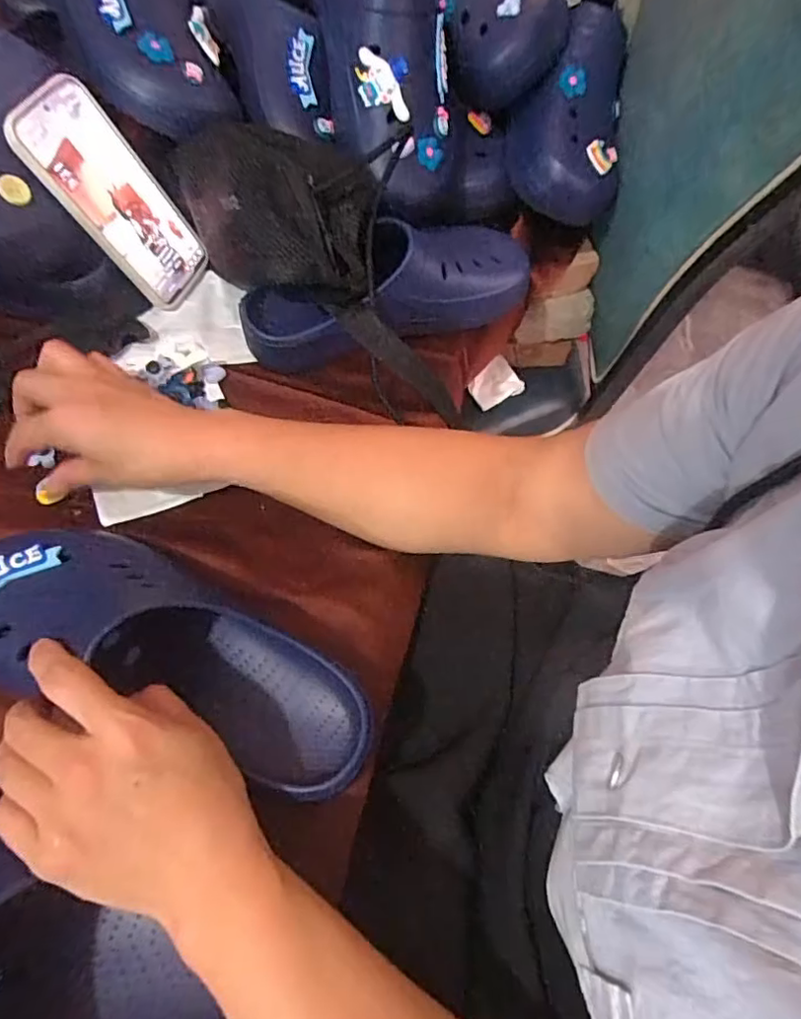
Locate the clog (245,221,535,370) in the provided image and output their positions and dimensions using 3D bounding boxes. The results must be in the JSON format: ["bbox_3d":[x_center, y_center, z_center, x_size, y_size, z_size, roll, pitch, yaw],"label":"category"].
[{"bbox_3d":[-0.004,-0.189,0.500,0.258,0.085,0.095,-20,67,-13],"label":"clog"}]

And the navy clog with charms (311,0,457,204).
[{"bbox_3d":[-0.019,-0.407,0.484,0.103,0.085,0.284,-17,97,-12],"label":"navy clog with charms"}]

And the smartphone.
[{"bbox_3d":[-0.230,-0.253,0.480,0.007,0.165,0.084,7,60,34],"label":"smartphone"}]

